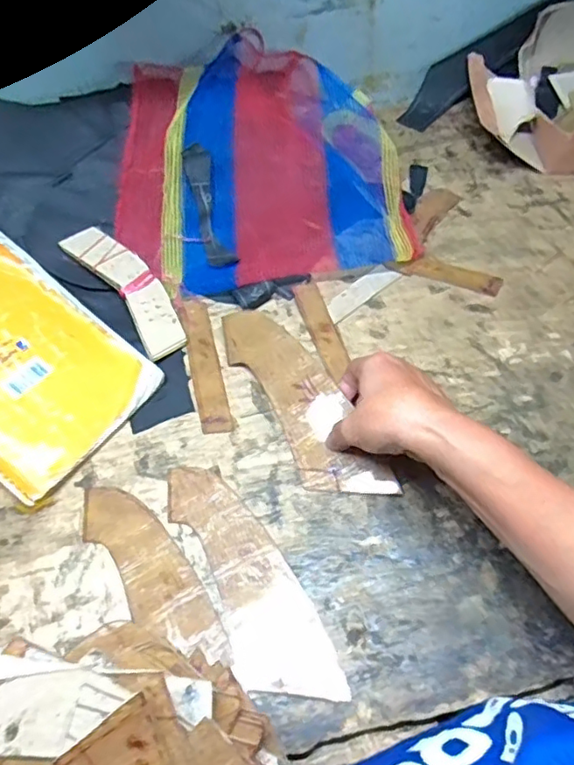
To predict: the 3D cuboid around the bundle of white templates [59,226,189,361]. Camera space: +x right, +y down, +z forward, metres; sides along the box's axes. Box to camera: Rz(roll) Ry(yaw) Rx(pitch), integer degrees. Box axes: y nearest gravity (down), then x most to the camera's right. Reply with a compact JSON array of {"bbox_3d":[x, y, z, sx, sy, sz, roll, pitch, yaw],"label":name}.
[{"bbox_3d":[-0.141,-0.085,0.527,0.048,0.009,0.145,-36,77,-18],"label":"bundle of white templates"}]

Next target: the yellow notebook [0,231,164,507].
[{"bbox_3d":[-0.218,-0.021,0.470,0.196,0.011,0.144,42,61,2],"label":"yellow notebook"}]

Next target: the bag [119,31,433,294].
[{"bbox_3d":[-0.031,-0.216,0.582,0.271,0.085,0.254,-11,59,-4],"label":"bag"}]

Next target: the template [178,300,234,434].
[{"bbox_3d":[-0.072,-0.017,0.509,0.025,0.004,0.136,-13,60,-6],"label":"template"}]

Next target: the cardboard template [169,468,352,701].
[{"bbox_3d":[-0.028,0.138,0.415,0.060,0.004,0.183,-26,62,-13],"label":"cardboard template"}]

